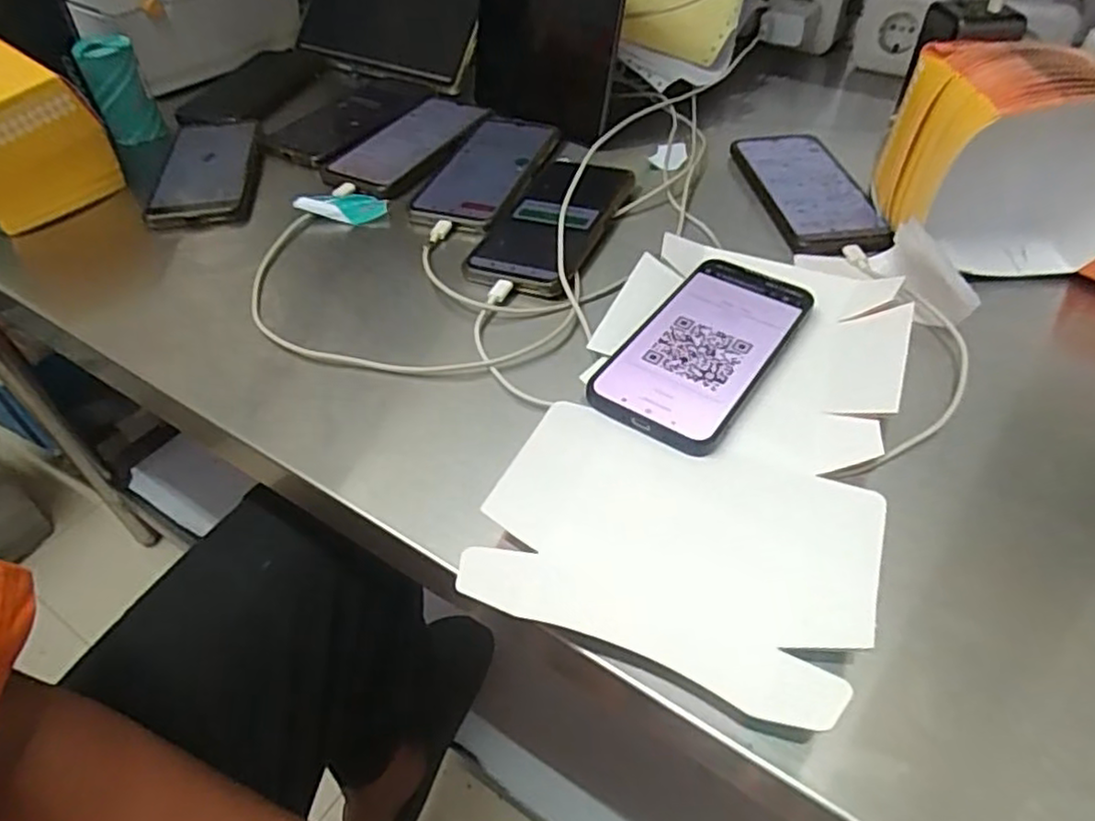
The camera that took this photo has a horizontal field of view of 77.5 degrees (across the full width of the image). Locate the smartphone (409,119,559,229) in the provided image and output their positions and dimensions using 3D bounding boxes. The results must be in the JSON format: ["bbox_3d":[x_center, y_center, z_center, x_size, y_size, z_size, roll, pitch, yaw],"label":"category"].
[{"bbox_3d":[-0.050,-0.209,0.586,0.077,0.015,0.167,15,49,16],"label":"smartphone"}]

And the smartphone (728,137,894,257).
[{"bbox_3d":[0.209,-0.177,0.548,0.075,0.015,0.173,-7,46,-3],"label":"smartphone"}]

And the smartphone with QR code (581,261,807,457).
[{"bbox_3d":[0.097,-0.042,0.415,0.079,0.008,0.166,26,52,25],"label":"smartphone with QR code"}]

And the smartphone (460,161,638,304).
[{"bbox_3d":[0.001,-0.147,0.526,0.084,0.016,0.171,16,54,16],"label":"smartphone"}]

